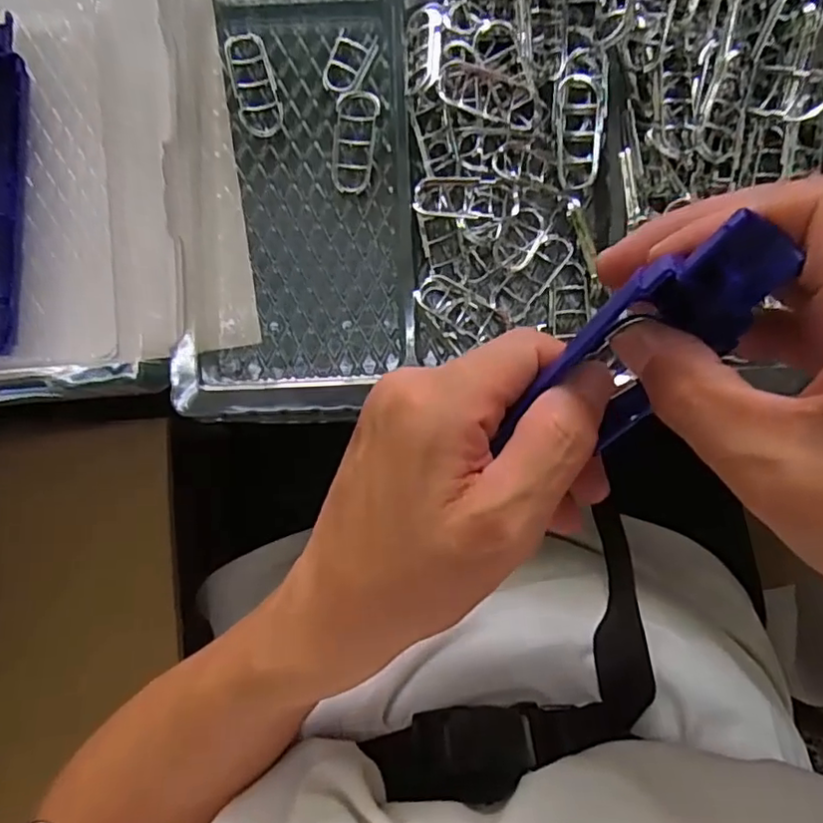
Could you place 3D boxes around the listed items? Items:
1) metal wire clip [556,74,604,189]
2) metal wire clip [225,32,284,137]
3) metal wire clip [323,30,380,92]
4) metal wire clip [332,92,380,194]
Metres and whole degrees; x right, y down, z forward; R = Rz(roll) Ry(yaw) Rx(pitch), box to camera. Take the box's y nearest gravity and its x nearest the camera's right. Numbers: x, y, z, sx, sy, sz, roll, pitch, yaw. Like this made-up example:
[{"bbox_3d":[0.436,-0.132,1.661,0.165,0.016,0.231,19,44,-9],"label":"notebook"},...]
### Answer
[{"bbox_3d":[0.084,-0.139,0.303,0.022,0.012,0.050,1,91,1],"label":"metal wire clip"},{"bbox_3d":[-0.083,-0.172,0.321,0.022,0.009,0.057,-16,90,1],"label":"metal wire clip"},{"bbox_3d":[-0.033,-0.184,0.322,0.022,0.008,0.036,24,91,1],"label":"metal wire clip"},{"bbox_3d":[-0.030,-0.140,0.321,0.022,0.008,0.051,7,91,1],"label":"metal wire clip"}]

